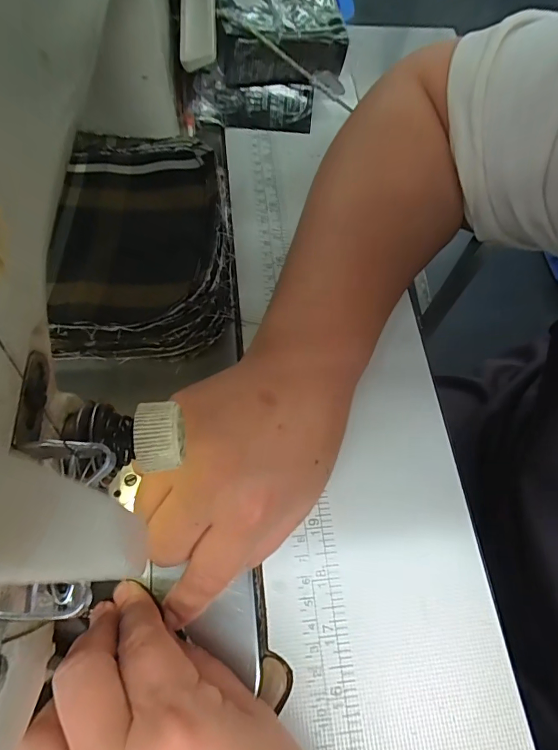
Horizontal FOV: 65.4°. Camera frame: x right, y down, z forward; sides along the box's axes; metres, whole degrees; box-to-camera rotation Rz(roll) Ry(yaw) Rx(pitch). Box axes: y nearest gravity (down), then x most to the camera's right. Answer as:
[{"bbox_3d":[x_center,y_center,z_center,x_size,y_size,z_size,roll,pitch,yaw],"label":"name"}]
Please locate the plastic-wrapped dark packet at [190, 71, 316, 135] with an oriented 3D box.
[{"bbox_3d":[-0.020,-0.213,0.342,0.092,0.036,0.011,1,40,-13],"label":"plastic-wrapped dark packet"}]

